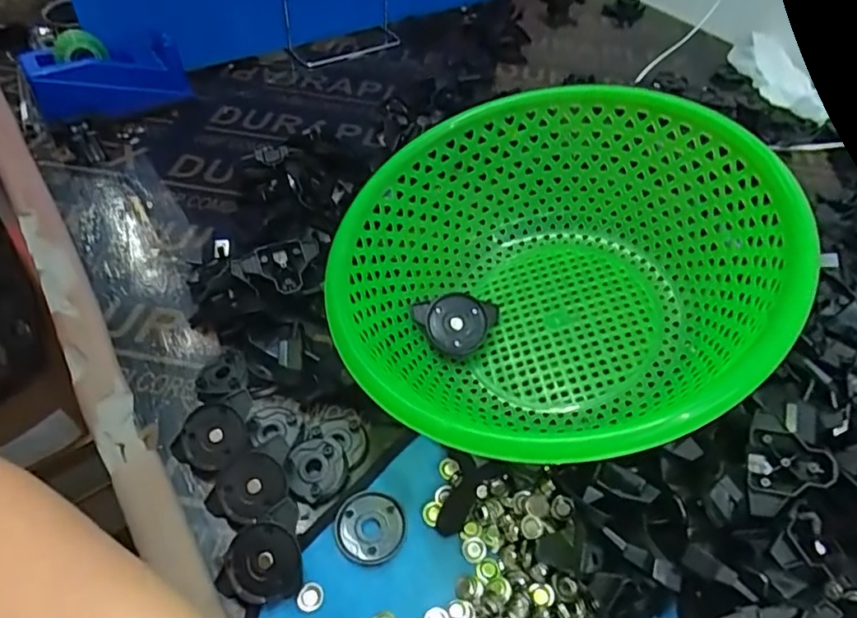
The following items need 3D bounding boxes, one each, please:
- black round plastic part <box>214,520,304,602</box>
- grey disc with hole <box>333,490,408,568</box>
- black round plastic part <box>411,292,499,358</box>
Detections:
[{"bbox_3d":[-0.096,0.144,0.329,0.046,0.014,0.041,0,78,-4],"label":"black round plastic part"},{"bbox_3d":[-0.035,0.134,0.354,0.043,0.006,0.042,1,50,-2],"label":"grey disc with hole"},{"bbox_3d":[0.021,0.011,0.408,0.057,0.010,0.043,-16,86,0],"label":"black round plastic part"}]

